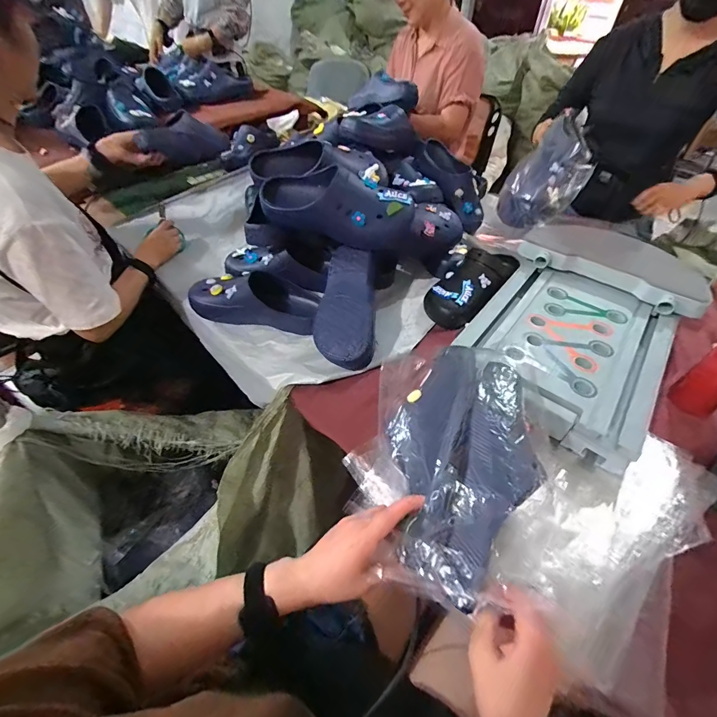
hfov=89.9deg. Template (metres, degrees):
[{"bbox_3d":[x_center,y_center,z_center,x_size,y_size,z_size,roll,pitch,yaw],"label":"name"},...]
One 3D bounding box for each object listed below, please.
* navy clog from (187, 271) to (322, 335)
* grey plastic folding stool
[{"bbox_3d":[-0.208,-0.115,0.721,0.255,0.096,0.088,11,49,9],"label":"navy clog"},{"bbox_3d":[0.395,-0.060,0.639,0.328,0.090,0.447,28,54,22],"label":"grey plastic folding stool"}]

